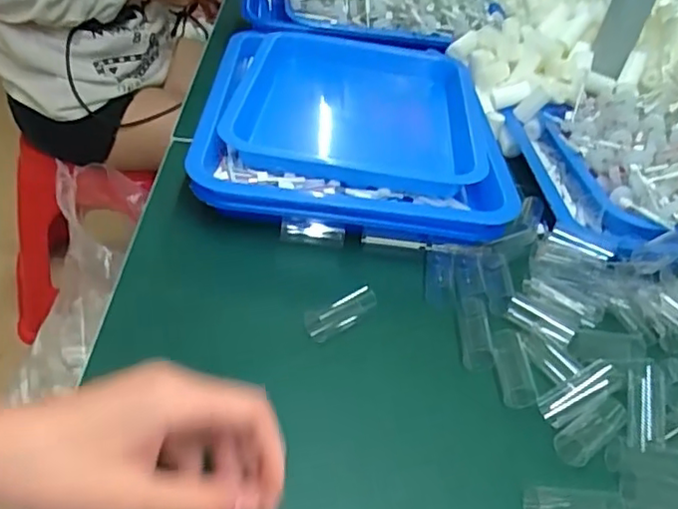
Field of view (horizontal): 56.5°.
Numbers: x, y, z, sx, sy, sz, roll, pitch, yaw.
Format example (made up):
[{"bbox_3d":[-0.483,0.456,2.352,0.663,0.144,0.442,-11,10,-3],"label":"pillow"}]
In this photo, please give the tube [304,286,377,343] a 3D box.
[{"bbox_3d":[0.002,0.040,0.422,0.053,0.017,0.017,-21,45,-26],"label":"tube"}]

